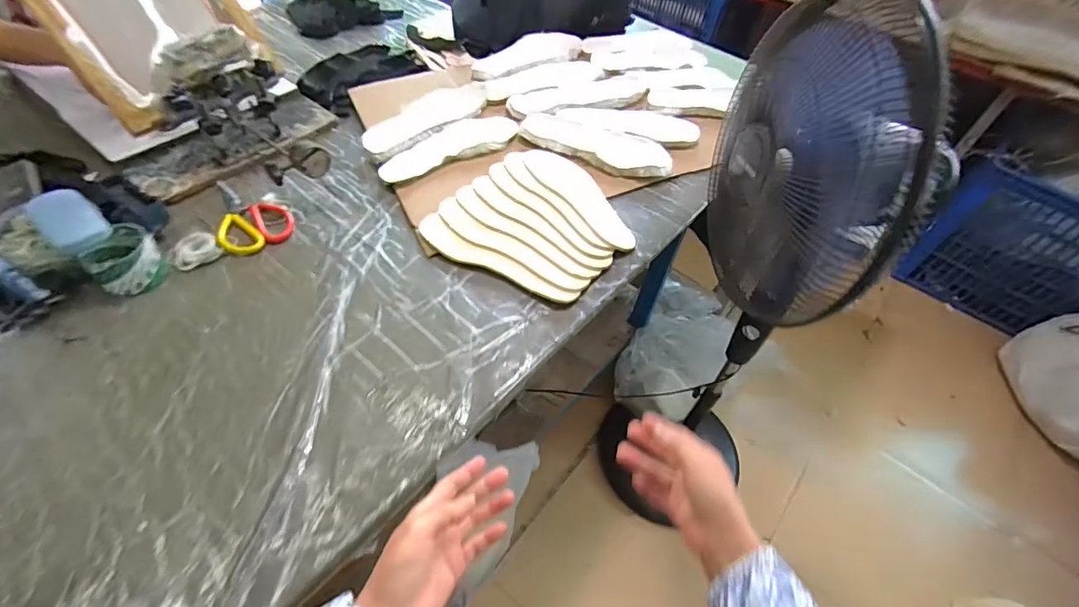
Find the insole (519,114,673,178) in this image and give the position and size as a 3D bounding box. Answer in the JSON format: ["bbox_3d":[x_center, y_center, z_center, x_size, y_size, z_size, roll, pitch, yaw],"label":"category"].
[{"bbox_3d":[0.106,-0.303,0.908,0.290,0.019,0.098,23,53,11],"label":"insole"}]

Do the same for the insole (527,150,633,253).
[{"bbox_3d":[0.068,-0.185,0.820,0.072,0.013,0.263,-28,64,-24],"label":"insole"}]

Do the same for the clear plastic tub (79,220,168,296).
[{"bbox_3d":[-0.578,-0.060,0.671,0.072,0.060,0.087,34,56,19],"label":"clear plastic tub"}]

